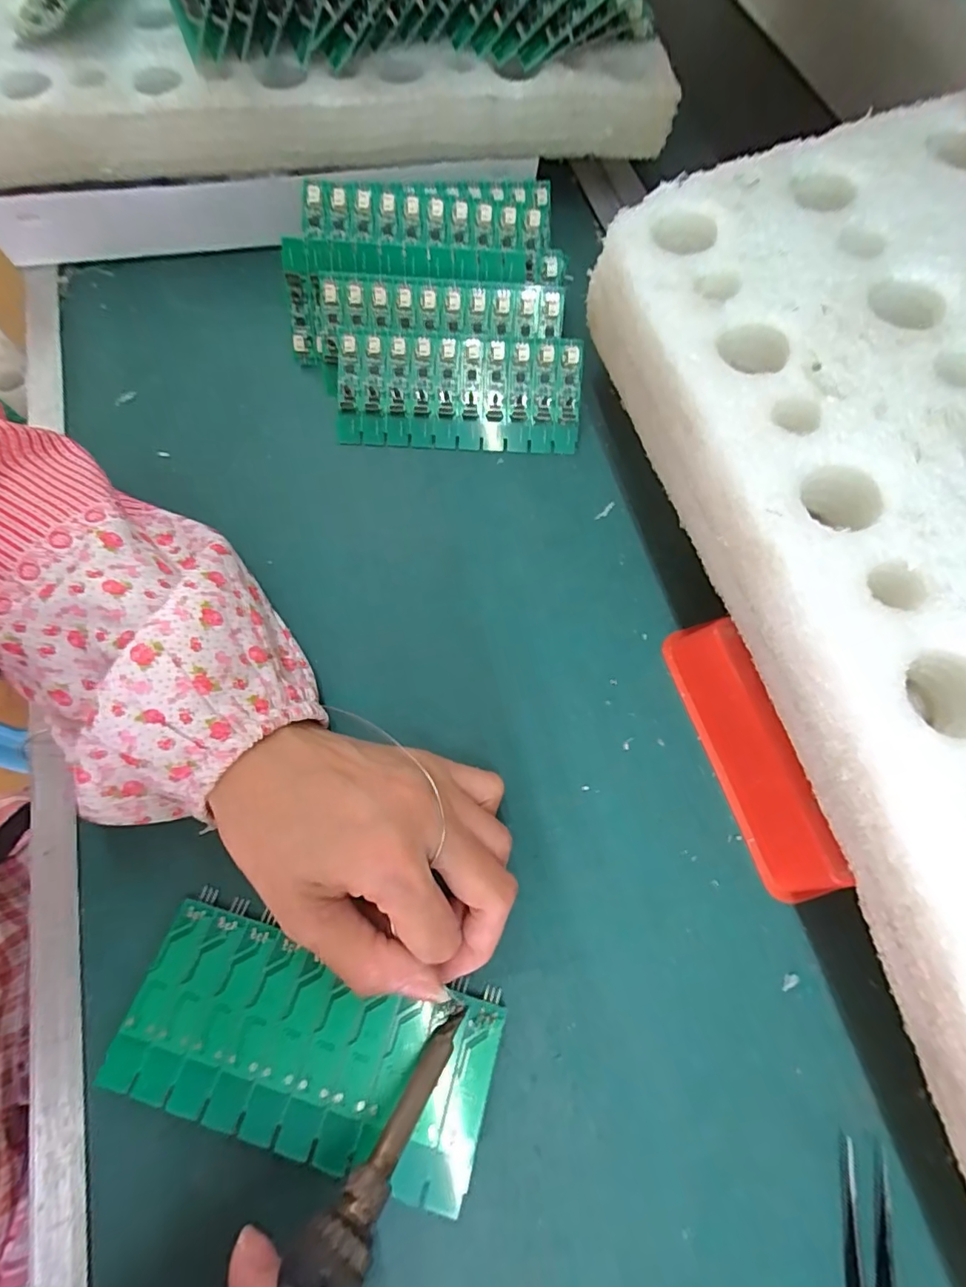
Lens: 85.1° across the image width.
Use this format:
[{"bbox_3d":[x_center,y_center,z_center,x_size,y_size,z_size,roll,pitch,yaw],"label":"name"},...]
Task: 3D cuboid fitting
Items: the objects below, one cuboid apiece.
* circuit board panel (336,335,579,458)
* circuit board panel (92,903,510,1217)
[{"bbox_3d":[-0.013,-0.144,0.302,0.135,0.005,0.058,2,101,-2],"label":"circuit board panel"},{"bbox_3d":[-0.066,0.154,0.201,0.138,0.008,0.060,18,70,4],"label":"circuit board panel"}]

